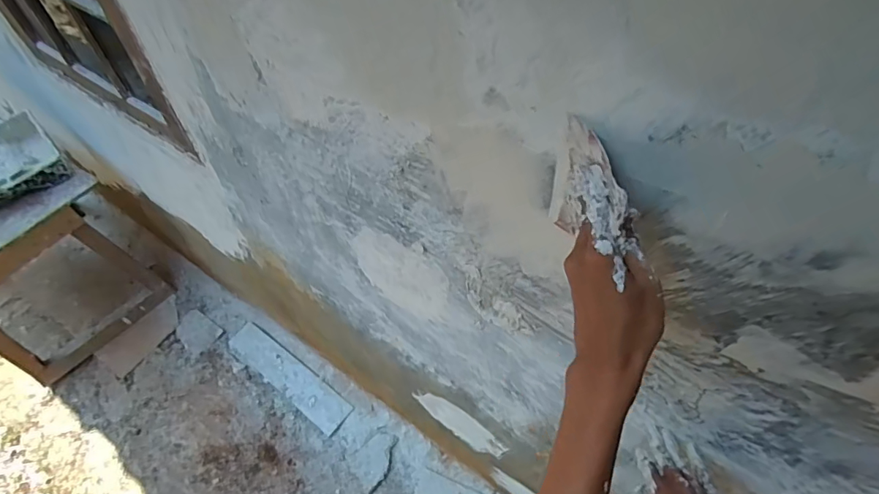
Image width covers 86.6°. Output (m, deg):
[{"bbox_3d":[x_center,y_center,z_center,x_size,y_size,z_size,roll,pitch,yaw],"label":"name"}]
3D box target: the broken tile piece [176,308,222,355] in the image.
[{"bbox_3d":[-0.846,0.295,1.626,0.154,0.008,0.114,31,58,19],"label":"broken tile piece"}]

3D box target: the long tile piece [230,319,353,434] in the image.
[{"bbox_3d":[-0.499,0.423,1.543,0.484,0.011,0.113,31,58,20],"label":"long tile piece"}]

